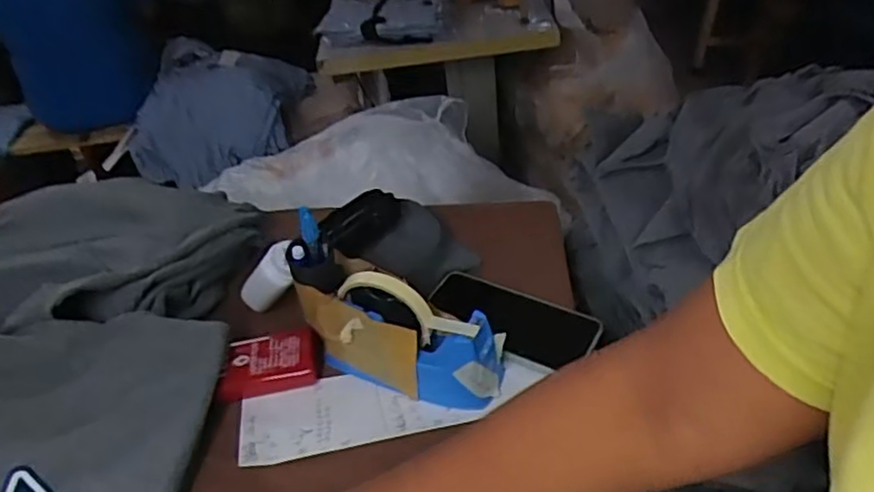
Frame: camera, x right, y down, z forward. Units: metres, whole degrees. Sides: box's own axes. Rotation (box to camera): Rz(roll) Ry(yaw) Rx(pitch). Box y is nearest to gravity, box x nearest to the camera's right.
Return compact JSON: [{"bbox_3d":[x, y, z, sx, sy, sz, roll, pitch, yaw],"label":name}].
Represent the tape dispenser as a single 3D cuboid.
[{"bbox_3d":[-0.038,0.076,0.573,0.184,0.098,0.060,7,42,18],"label":"tape dispenser"}]

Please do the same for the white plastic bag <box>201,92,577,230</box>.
[{"bbox_3d":[-0.081,-0.123,0.975,0.488,0.089,0.249,-6,40,2],"label":"white plastic bag"}]

